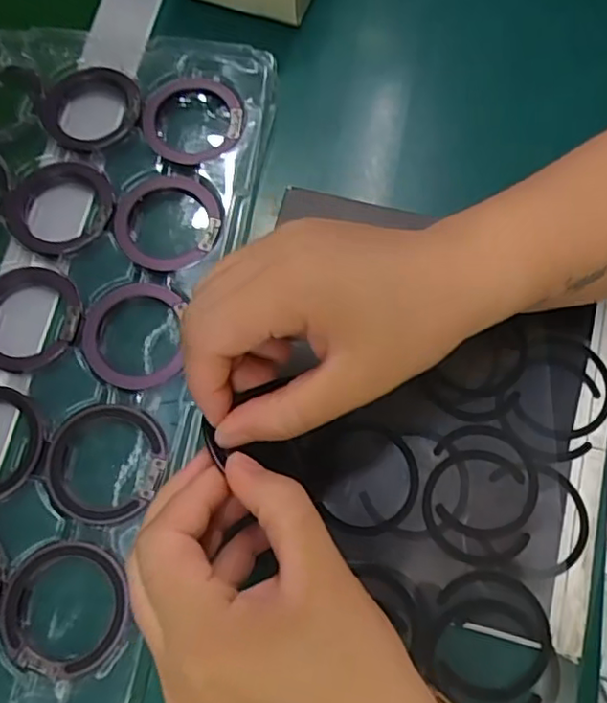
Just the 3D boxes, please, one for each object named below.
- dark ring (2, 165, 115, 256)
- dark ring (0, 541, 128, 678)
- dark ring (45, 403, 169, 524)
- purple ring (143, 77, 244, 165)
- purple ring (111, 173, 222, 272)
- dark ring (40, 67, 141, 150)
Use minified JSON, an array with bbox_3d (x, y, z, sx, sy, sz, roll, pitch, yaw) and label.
[{"bbox_3d":[-0.137,-0.081,0.349,0.060,0.008,0.055,0,73,0],"label":"dark ring"},{"bbox_3d":[-0.110,0.116,0.282,0.057,0.004,0.056,0,73,0],"label":"dark ring"},{"bbox_3d":[-0.097,0.054,0.302,0.058,0.004,0.056,0,73,0],"label":"dark ring"},{"bbox_3d":[-0.065,-0.136,0.360,0.058,0.004,0.055,0,73,0],"label":"purple ring"},{"bbox_3d":[-0.075,-0.072,0.344,0.058,0.004,0.057,0,73,0],"label":"purple ring"},{"bbox_3d":[-0.126,-0.143,0.367,0.058,0.011,0.054,0,73,0],"label":"dark ring"}]

